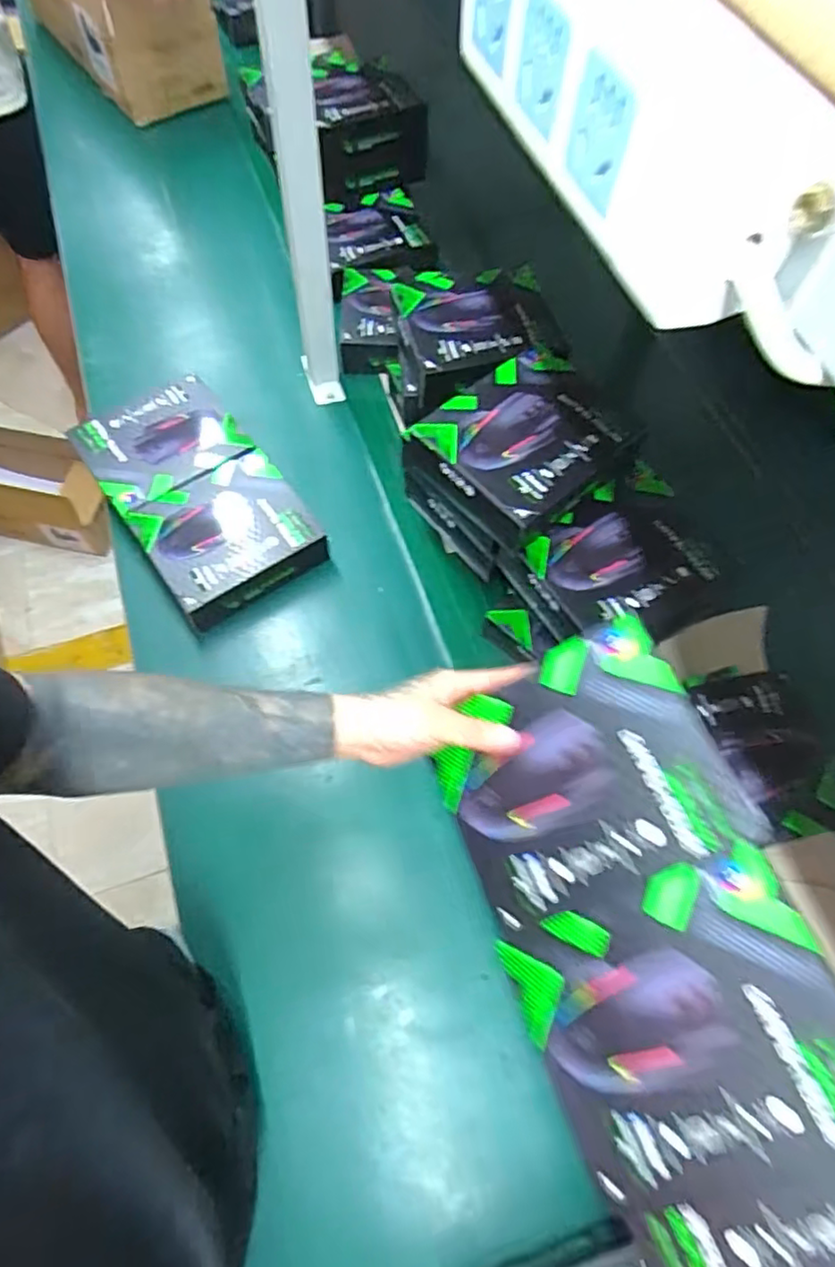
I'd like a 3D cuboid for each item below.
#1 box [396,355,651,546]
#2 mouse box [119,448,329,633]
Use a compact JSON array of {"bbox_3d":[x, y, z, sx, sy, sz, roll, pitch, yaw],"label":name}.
[{"bbox_3d":[0.109,-0.196,0.627,0.185,0.044,0.167,-39,72,-18],"label":"box"},{"bbox_3d":[-0.228,-0.113,0.759,0.184,0.063,0.163,-33,70,-16],"label":"mouse box"}]

